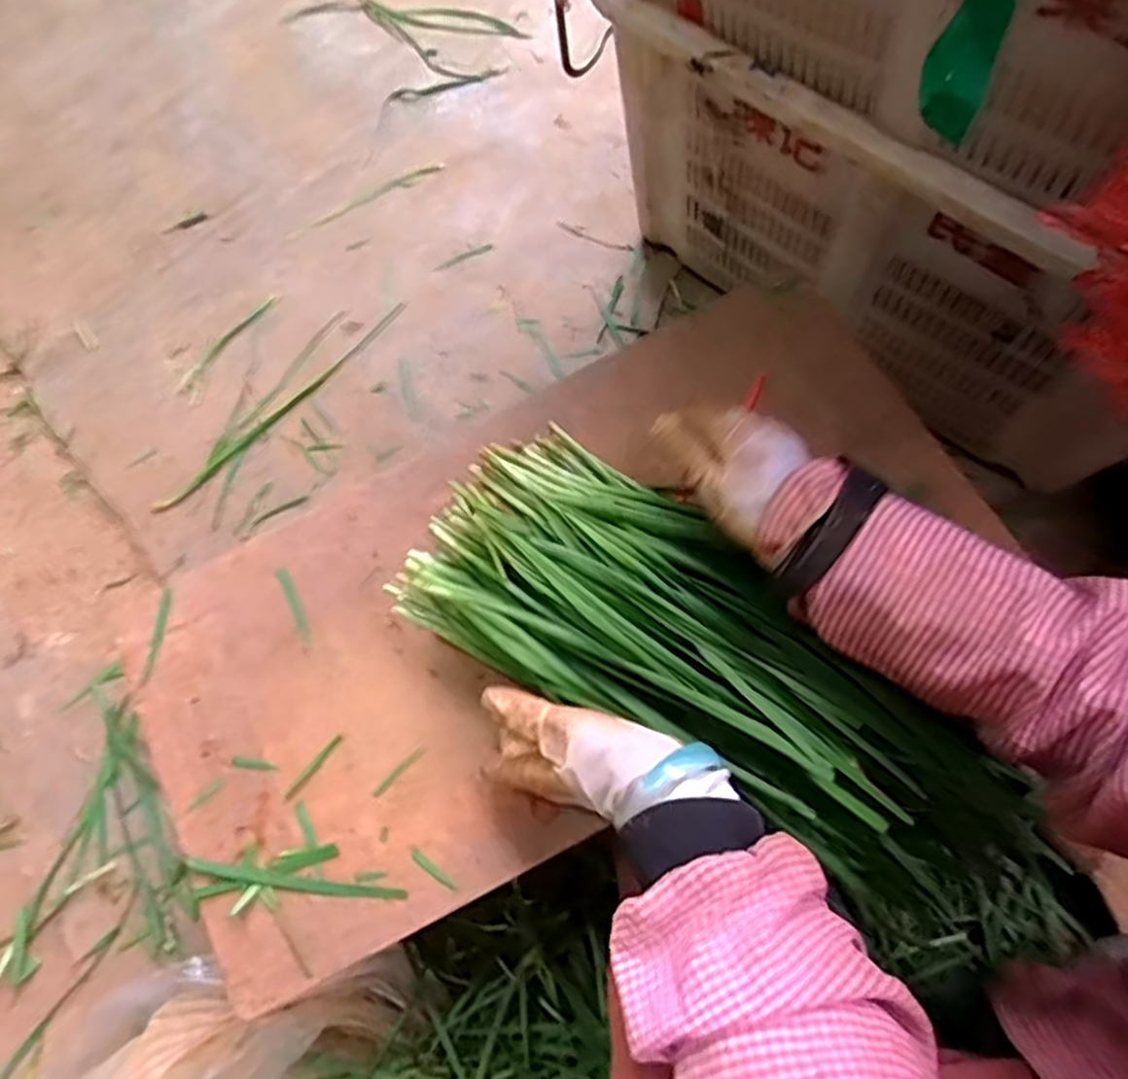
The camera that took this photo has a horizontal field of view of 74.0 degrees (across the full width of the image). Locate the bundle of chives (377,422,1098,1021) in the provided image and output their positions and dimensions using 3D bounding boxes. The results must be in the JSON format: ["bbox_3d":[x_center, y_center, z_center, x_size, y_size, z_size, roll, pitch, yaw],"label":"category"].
[{"bbox_3d":[0.095,0.086,0.436,0.400,0.047,0.149,36,78,8],"label":"bundle of chives"}]

